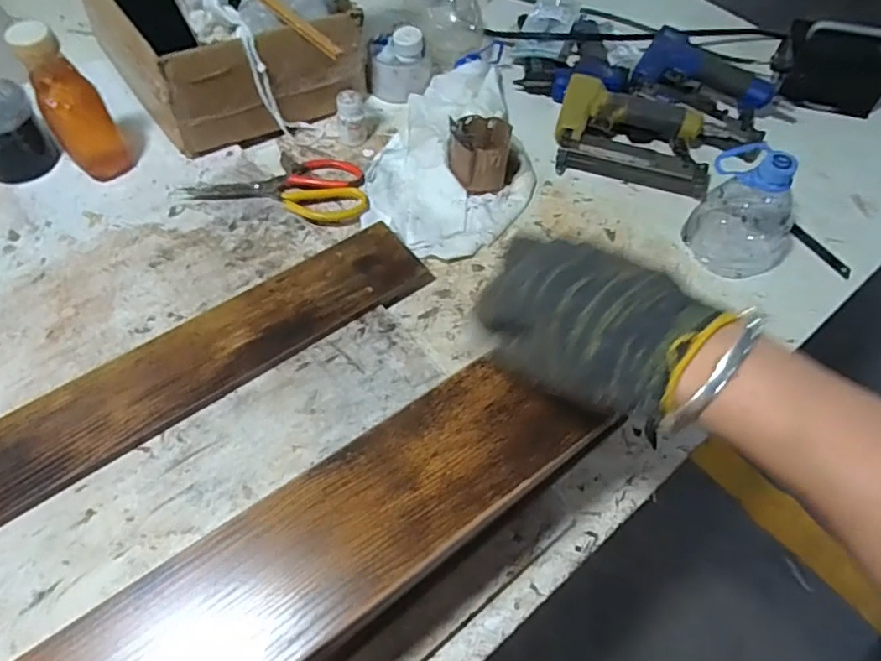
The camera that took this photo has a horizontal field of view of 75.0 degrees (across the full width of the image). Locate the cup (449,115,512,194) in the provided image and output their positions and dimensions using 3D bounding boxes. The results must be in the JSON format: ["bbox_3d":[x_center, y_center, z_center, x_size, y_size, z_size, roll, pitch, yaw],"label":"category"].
[{"bbox_3d":[0.047,-0.204,0.664,0.076,0.054,0.084,8,58,2],"label":"cup"}]

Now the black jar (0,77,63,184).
[{"bbox_3d":[-0.483,-0.218,0.632,0.080,0.078,0.087,-36,66,-22],"label":"black jar"}]

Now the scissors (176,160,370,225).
[{"bbox_3d":[-0.182,-0.167,0.657,0.200,0.018,0.084,8,58,2],"label":"scissors"}]

